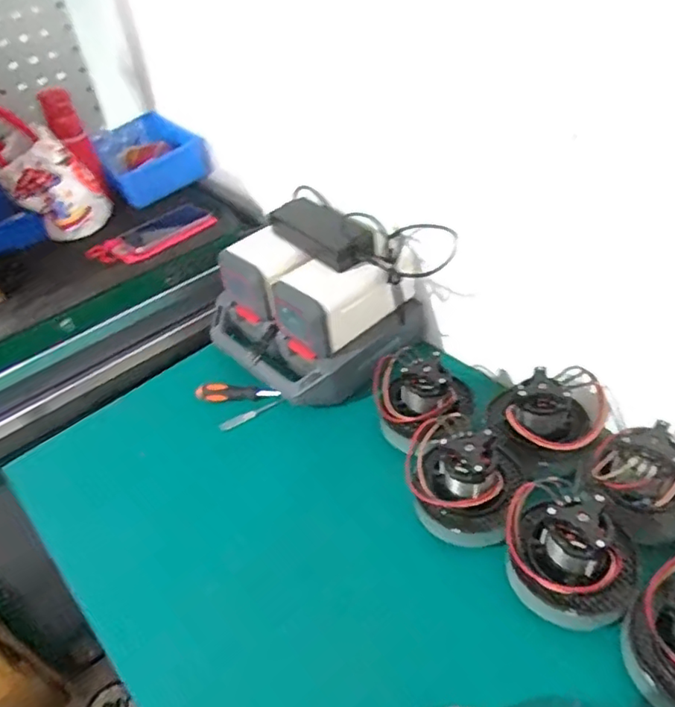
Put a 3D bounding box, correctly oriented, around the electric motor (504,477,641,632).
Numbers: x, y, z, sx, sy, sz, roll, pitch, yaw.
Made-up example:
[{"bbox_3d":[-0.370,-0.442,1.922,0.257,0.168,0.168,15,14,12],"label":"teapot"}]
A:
[{"bbox_3d":[0.239,0.191,0.587,0.133,0.092,0.125,-4,40,3],"label":"electric motor"}]

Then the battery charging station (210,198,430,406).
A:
[{"bbox_3d":[-0.035,-0.086,0.874,0.310,0.182,0.236,21,48,29],"label":"battery charging station"}]

